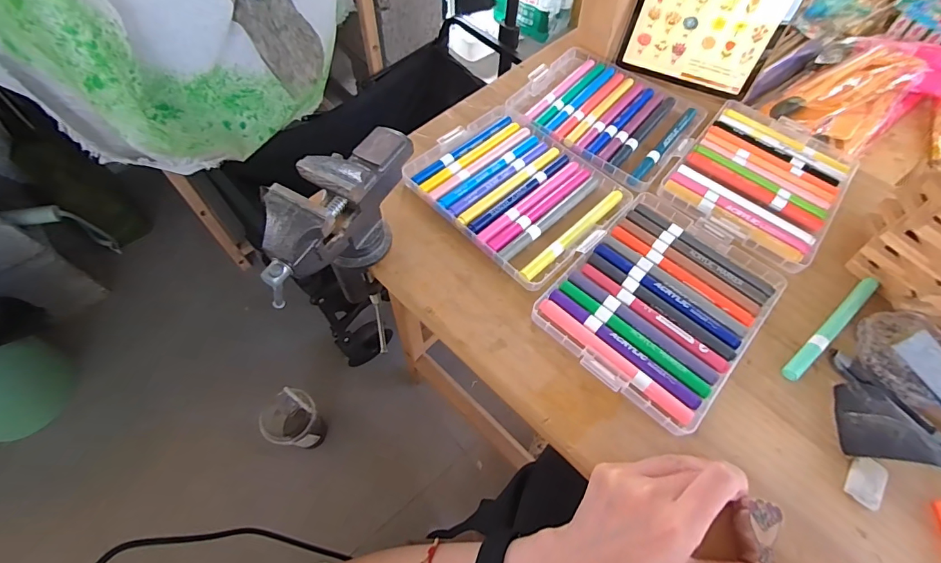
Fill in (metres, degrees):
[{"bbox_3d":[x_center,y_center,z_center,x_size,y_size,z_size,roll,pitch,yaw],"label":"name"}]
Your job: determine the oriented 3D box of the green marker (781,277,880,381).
[{"bbox_3d":[0.310,0.039,0.375,0.139,0.009,0.014,-35,67,-19],"label":"green marker"}]

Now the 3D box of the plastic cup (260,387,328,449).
[{"bbox_3d":[-0.317,0.259,0.806,0.081,0.191,0.089,1,61,-1],"label":"plastic cup"}]

